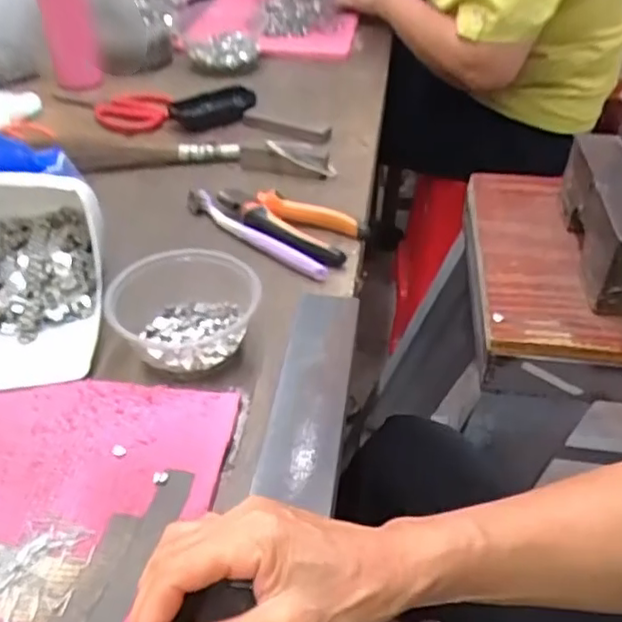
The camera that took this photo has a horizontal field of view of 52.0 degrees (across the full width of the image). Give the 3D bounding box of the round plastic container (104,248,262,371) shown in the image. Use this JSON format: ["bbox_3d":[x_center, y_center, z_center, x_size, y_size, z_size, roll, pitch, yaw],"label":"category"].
[{"bbox_3d":[-0.092,-0.001,0.468,0.108,0.045,0.088,-4,41,-7],"label":"round plastic container"}]

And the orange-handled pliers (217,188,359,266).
[{"bbox_3d":[-0.027,-0.081,0.588,0.139,0.021,0.064,18,43,17],"label":"orange-handled pliers"}]

